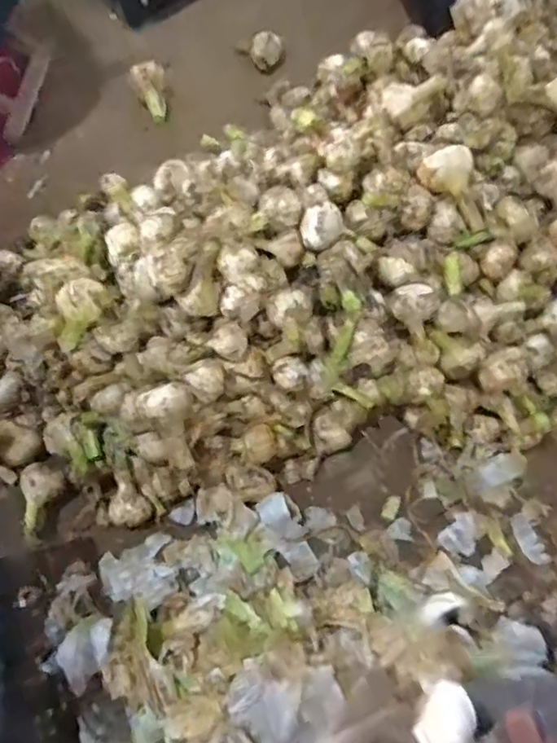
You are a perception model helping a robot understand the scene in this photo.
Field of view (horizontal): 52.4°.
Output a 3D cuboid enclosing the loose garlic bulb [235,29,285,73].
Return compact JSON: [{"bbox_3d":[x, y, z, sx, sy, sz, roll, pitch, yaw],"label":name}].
[{"bbox_3d":[-0.036,-0.587,1.034,0.092,0.054,0.058,-6,63,0],"label":"loose garlic bulb"}]

